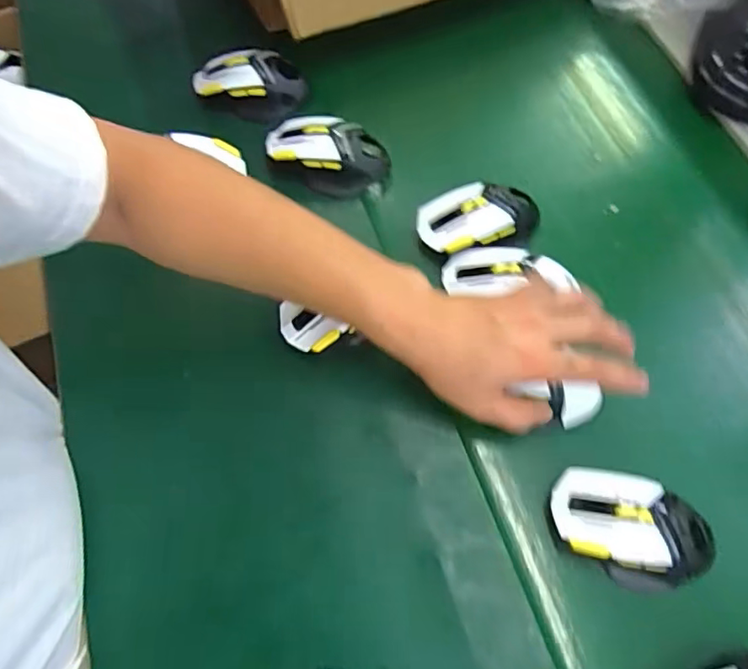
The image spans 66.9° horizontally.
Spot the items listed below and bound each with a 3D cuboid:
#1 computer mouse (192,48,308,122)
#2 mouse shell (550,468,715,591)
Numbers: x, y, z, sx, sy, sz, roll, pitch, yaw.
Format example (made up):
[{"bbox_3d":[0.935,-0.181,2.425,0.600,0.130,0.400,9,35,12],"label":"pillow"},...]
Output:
[{"bbox_3d":[-0.132,-0.266,0.598,0.118,0.041,0.064,3,65,1],"label":"computer mouse"},{"bbox_3d":[0.189,0.141,0.413,0.112,0.031,0.072,16,66,7],"label":"mouse shell"}]

